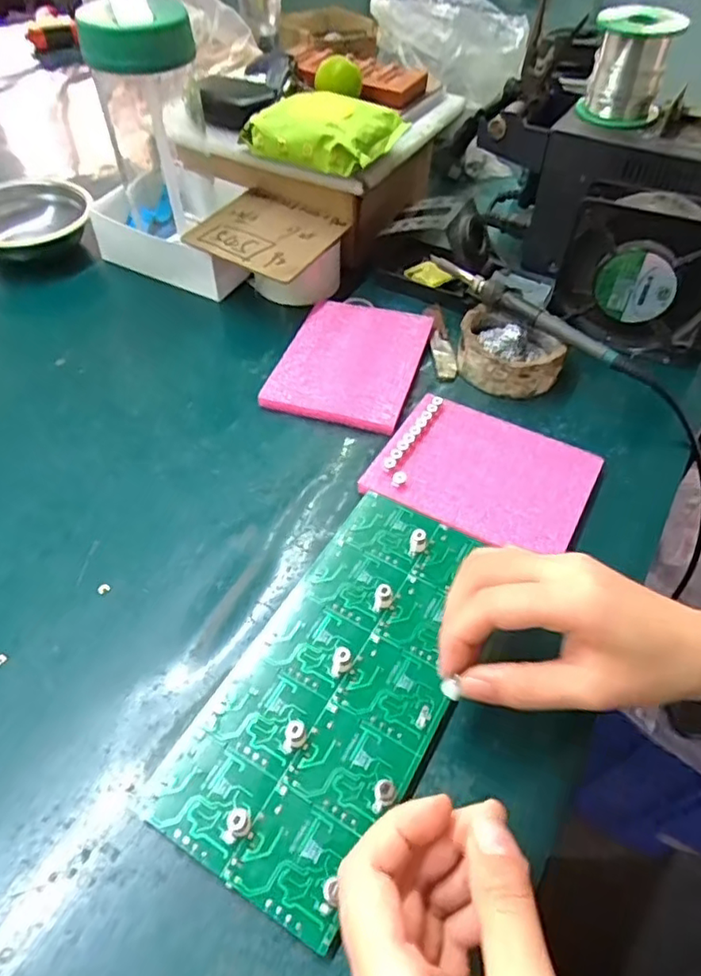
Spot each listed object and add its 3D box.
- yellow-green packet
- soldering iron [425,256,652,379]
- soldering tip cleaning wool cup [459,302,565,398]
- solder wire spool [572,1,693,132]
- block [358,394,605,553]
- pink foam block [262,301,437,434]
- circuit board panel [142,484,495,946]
[{"bbox_3d":[-0.021,-0.317,0.528,0.118,0.032,0.092,27,54,20],"label":"yellow-green packet"},{"bbox_3d":[0.144,-0.141,0.479,0.021,0.022,0.199,-35,59,-27],"label":"soldering iron"},{"bbox_3d":[0.129,-0.113,0.490,0.081,0.035,0.077,7,50,5],"label":"soldering tip cleaning wool cup"},{"bbox_3d":[0.214,-0.325,0.465,0.061,0.069,0.057,1,50,-1],"label":"solder wire spool"},{"bbox_3d":[0.092,-0.009,0.414,0.134,0.017,0.107,24,53,18],"label":"block"},{"bbox_3d":[0.001,-0.105,0.498,0.106,0.012,0.143,14,51,10],"label":"pink foam block"},{"bbox_3d":[0.000,0.097,0.326,0.104,0.019,0.221,25,54,19],"label":"circuit board panel"}]

